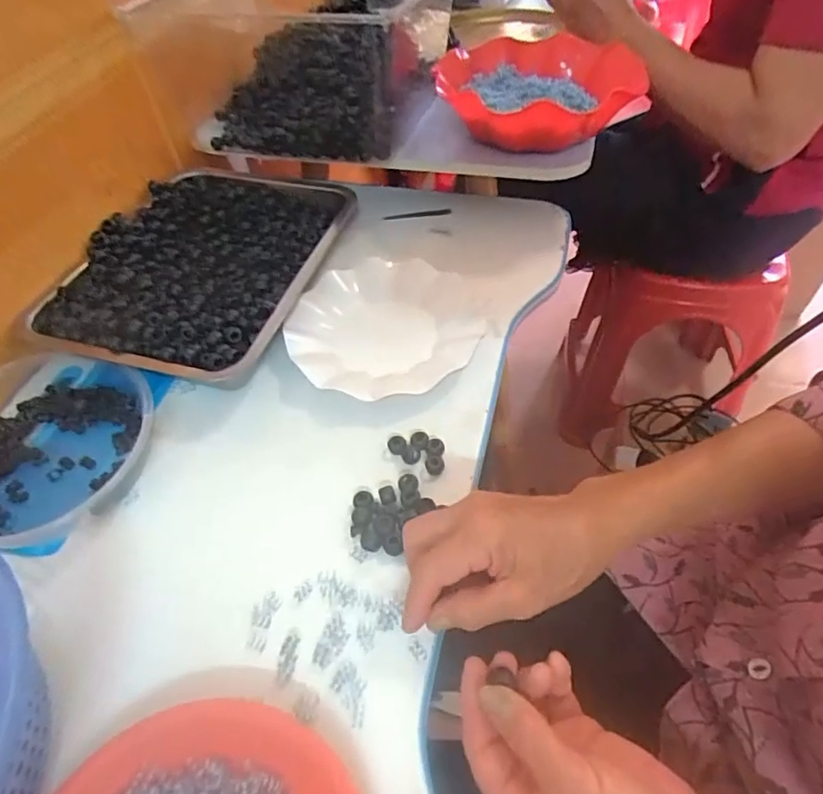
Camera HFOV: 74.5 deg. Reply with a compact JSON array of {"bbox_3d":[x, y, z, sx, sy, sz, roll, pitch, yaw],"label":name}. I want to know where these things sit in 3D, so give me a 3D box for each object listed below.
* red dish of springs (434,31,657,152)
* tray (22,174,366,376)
[{"bbox_3d":[0.140,-0.350,0.623,0.219,0.066,0.219,-2,50,2],"label":"red dish of springs"},{"bbox_3d":[-0.218,-0.149,0.581,0.243,0.045,0.319,14,51,8],"label":"tray"}]

